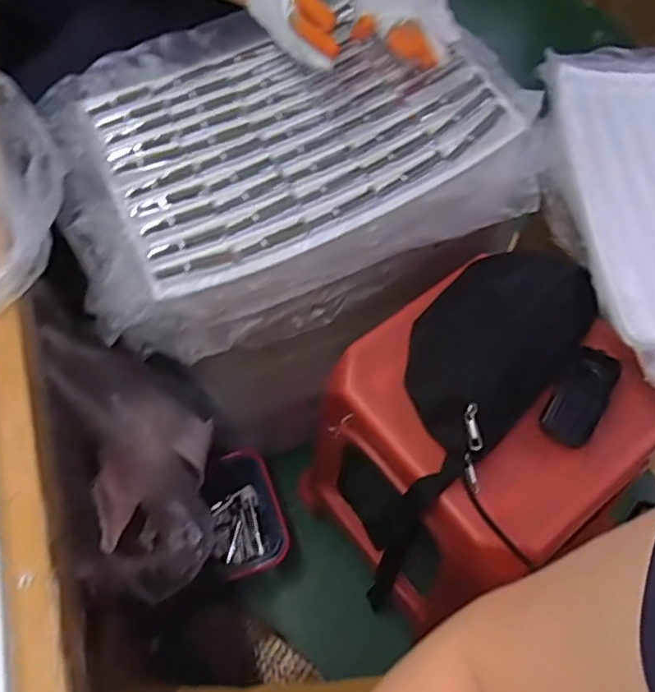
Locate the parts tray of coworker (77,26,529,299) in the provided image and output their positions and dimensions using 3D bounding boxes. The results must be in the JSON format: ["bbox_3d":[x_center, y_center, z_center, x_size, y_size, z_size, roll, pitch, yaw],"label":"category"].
[{"bbox_3d":[-0.048,-0.254,0.671,0.398,0.041,0.306,-23,62,-10],"label":"parts tray of coworker"}]

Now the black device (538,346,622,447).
[{"bbox_3d":[0.261,0.051,0.630,0.053,0.010,0.110,29,66,17],"label":"black device"}]

